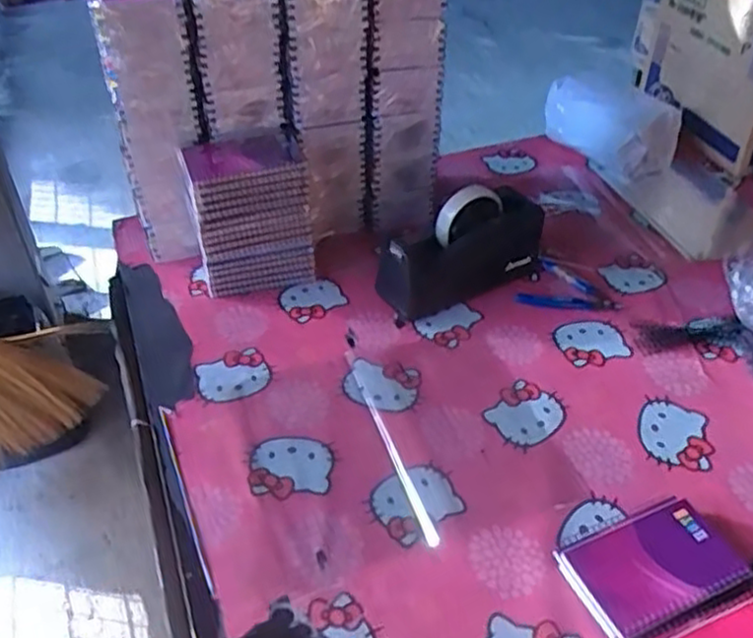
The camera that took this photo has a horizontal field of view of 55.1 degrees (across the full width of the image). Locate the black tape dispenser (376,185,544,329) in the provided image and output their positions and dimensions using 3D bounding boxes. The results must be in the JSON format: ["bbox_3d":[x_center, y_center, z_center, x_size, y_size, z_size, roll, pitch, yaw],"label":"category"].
[{"bbox_3d":[0.103,-0.089,0.870,0.210,0.116,0.083,-20,44,-22],"label":"black tape dispenser"}]

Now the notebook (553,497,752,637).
[{"bbox_3d":[0.227,0.206,0.596,0.135,0.025,0.088,-16,43,-19],"label":"notebook"}]

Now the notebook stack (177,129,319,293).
[{"bbox_3d":[-0.153,-0.128,0.877,0.138,0.157,0.110,-11,42,-13],"label":"notebook stack"}]

